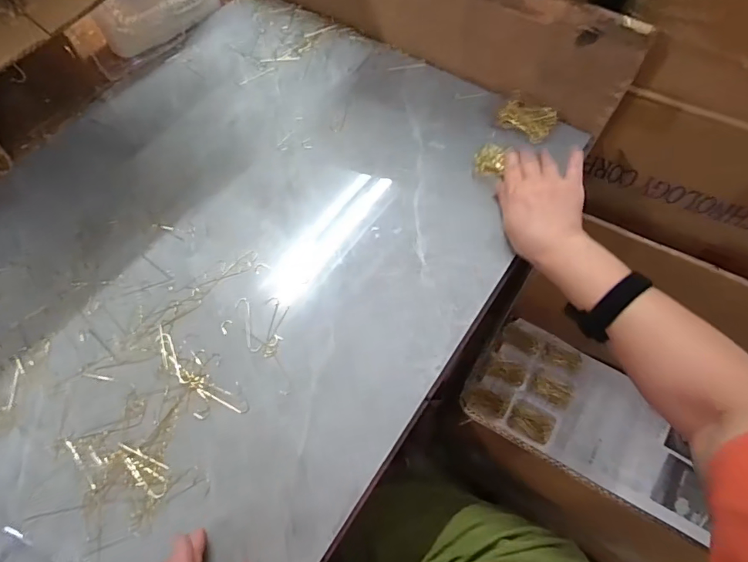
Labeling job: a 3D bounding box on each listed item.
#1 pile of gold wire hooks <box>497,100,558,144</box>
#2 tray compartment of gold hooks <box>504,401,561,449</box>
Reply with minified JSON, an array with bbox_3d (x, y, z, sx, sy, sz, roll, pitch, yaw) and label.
[{"bbox_3d":[0.201,-0.214,0.586,0.067,0.018,0.054,35,69,15],"label":"pile of gold wire hooks"},{"bbox_3d":[0.288,0.256,0.814,0.084,0.021,0.064,25,66,13],"label":"tray compartment of gold hooks"}]

